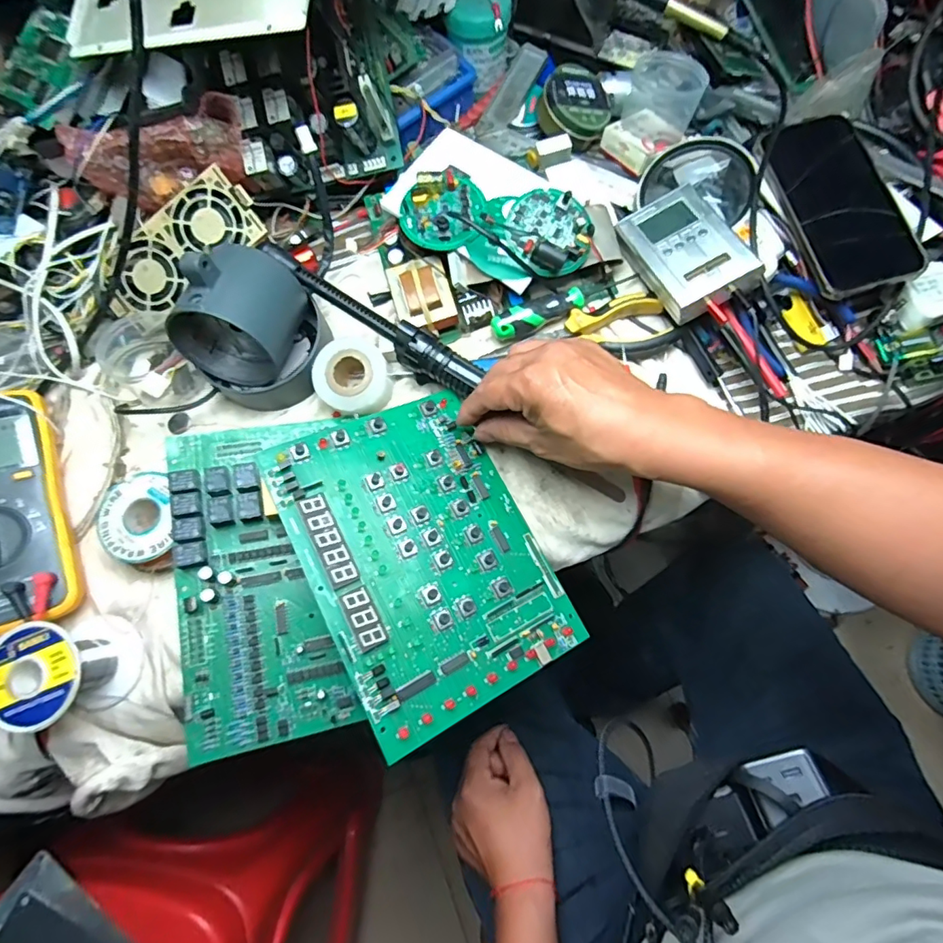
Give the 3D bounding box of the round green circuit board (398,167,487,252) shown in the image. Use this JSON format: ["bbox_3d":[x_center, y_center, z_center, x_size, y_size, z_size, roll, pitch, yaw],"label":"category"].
[{"bbox_3d":[-0.021,-0.215,0.434,0.072,0.028,0.061,-37,77,-9],"label":"round green circuit board"}]

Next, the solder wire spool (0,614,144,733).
[{"bbox_3d":[-0.277,0.135,0.363,0.060,0.071,0.066,0,74,1],"label":"solder wire spool"}]

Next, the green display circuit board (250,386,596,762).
[{"bbox_3d":[-0.031,0.054,0.369,0.157,0.009,0.214,-22,77,-25],"label":"green display circuit board"}]

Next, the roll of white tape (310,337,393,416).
[{"bbox_3d":[-0.097,-0.076,0.428,0.058,0.033,0.056,0,74,1],"label":"roll of white tape"}]

